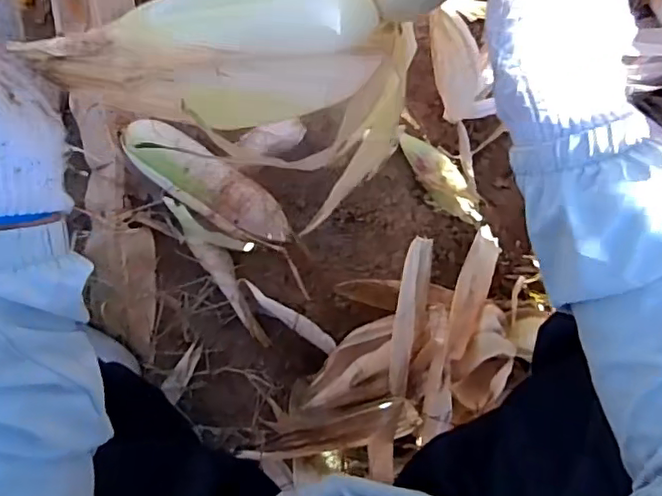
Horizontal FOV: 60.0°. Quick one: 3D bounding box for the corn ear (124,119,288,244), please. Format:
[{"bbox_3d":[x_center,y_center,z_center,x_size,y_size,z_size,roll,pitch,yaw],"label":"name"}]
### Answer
[{"bbox_3d":[-0.154,-0.079,0.713,0.228,0.046,0.067,36,88,-5],"label":"corn ear"}]

